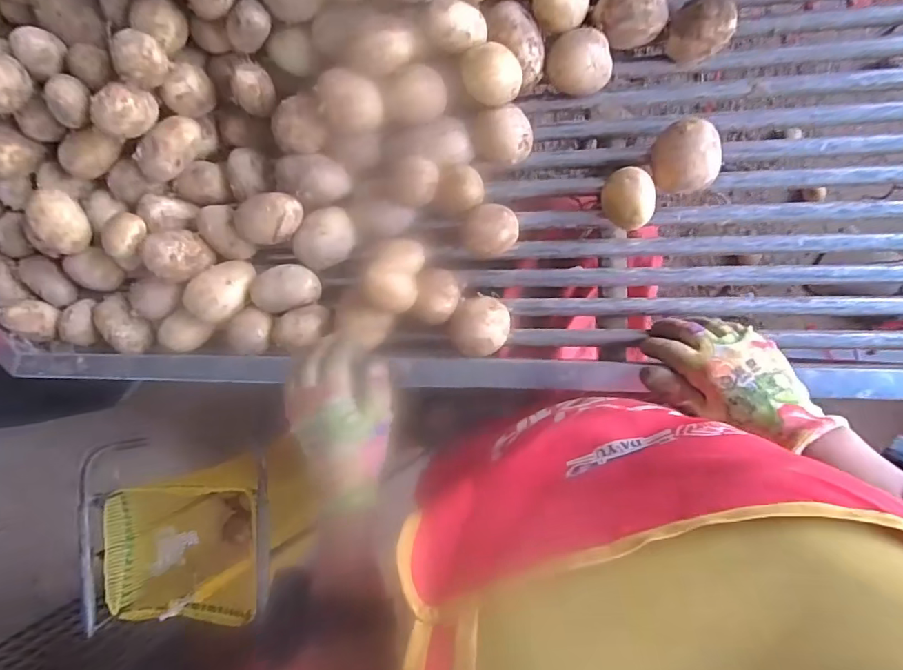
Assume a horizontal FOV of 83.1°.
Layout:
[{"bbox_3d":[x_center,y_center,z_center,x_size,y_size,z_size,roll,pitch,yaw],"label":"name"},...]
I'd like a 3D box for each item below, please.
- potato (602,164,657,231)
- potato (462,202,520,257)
[{"bbox_3d":[0.168,-0.129,0.494,0.043,0.049,0.057,-8,88,4],"label":"potato"},{"bbox_3d":[0.040,-0.105,0.518,0.053,0.046,0.049,0,89,5],"label":"potato"}]

